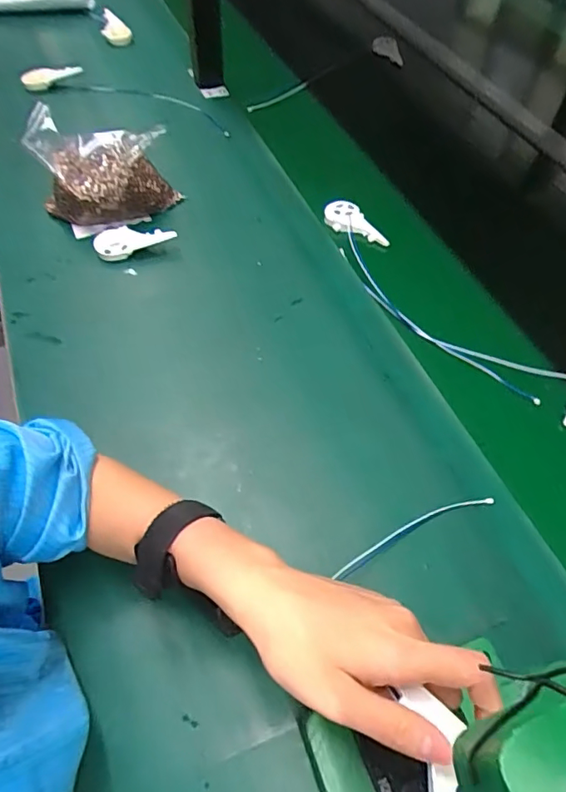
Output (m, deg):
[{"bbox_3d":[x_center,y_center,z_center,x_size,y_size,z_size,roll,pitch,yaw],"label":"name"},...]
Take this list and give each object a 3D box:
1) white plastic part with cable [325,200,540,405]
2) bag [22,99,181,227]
[{"bbox_3d":[0.147,-0.115,0.580,0.061,0.028,0.345,-23,59,-13],"label":"white plastic part with cable"},{"bbox_3d":[-0.233,-0.284,0.646,0.179,0.086,0.113,13,56,7],"label":"bag"}]

